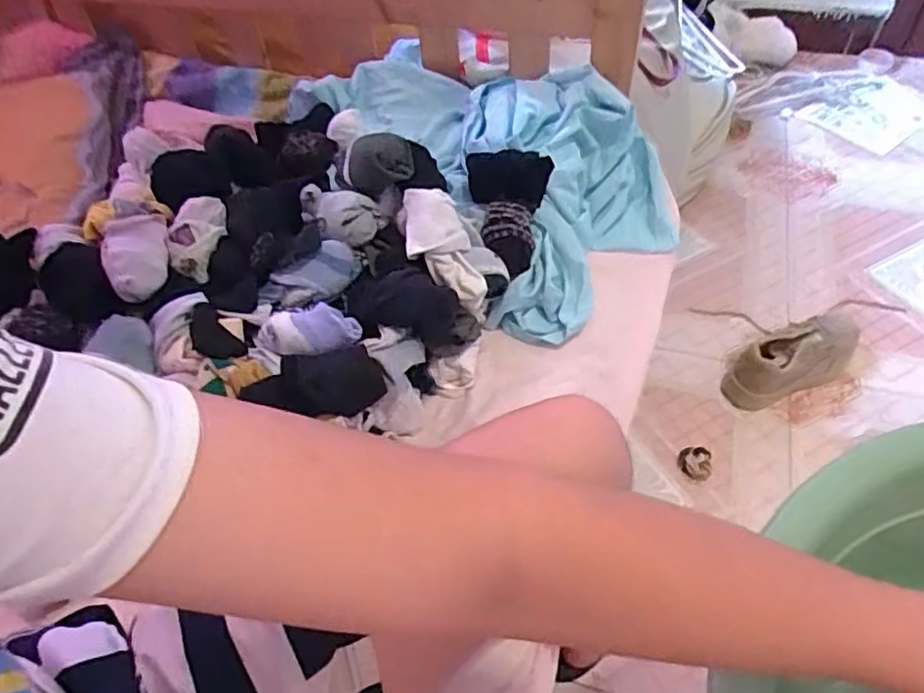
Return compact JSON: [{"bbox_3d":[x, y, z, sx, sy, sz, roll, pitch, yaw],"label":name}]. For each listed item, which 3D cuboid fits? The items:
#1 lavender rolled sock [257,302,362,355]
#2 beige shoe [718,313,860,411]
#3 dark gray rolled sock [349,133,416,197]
[{"bbox_3d":[-0.154,-0.018,0.631,0.103,0.029,0.044,-5,51,0],"label":"lavender rolled sock"},{"bbox_3d":[0.566,0.029,1.098,0.235,0.090,0.087,-22,53,-12],"label":"beige shoe"},{"bbox_3d":[-0.095,-0.216,0.742,0.074,0.060,0.049,-7,51,-1],"label":"dark gray rolled sock"}]

